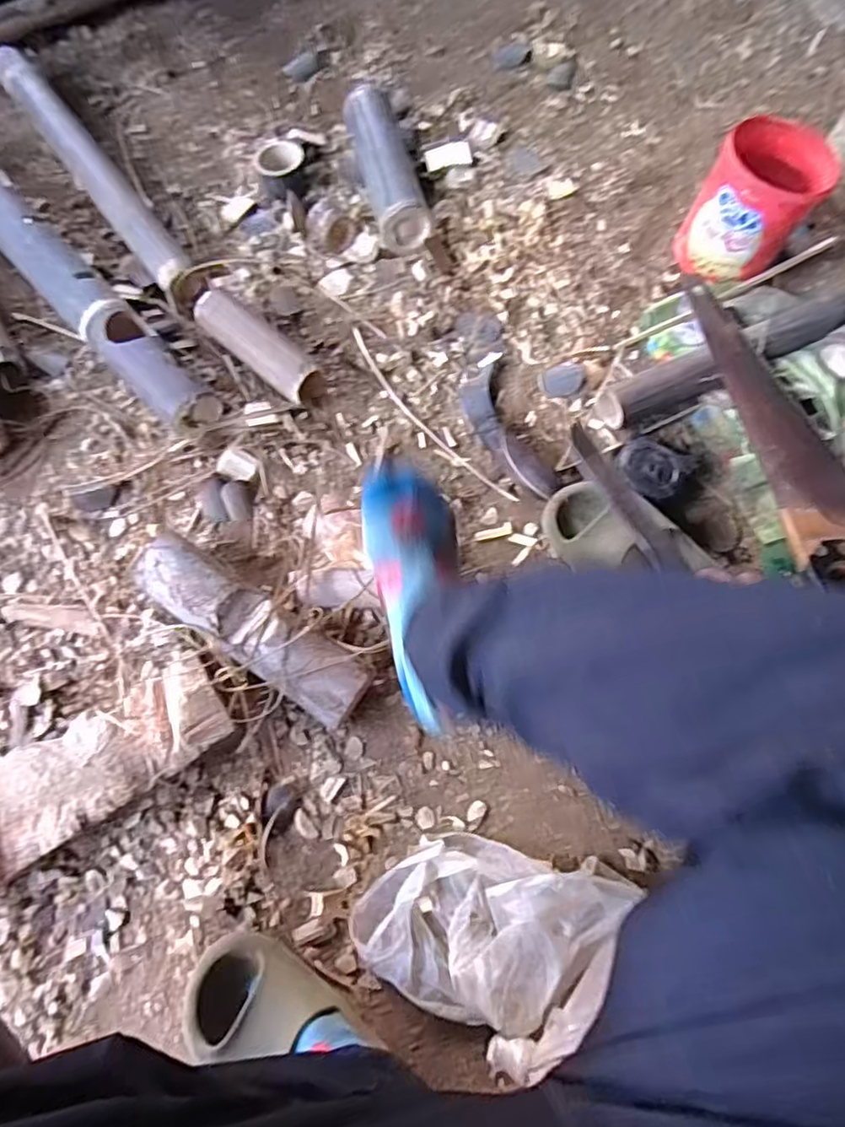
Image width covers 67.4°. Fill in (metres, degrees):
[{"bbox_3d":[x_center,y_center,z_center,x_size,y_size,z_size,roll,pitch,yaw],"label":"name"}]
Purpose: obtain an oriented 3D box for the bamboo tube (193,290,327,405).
[{"bbox_3d":[-0.209,-0.277,0.815,0.193,0.066,0.054,42,74,13],"label":"bamboo tube"}]

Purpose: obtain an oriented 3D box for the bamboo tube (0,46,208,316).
[{"bbox_3d":[-0.485,-0.576,0.927,0.053,0.055,0.567,-36,74,-13],"label":"bamboo tube"}]

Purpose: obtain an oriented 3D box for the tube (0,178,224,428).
[{"bbox_3d":[-0.494,-0.400,0.845,0.069,0.068,0.642,-41,76,-15],"label":"tube"}]

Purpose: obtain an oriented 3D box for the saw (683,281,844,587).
[{"bbox_3d":[0.413,-0.159,0.738,0.114,0.035,0.447,-17,71,-7],"label":"saw"}]

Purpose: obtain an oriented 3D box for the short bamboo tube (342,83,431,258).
[{"bbox_3d":[-0.052,-0.582,0.931,0.076,0.061,0.297,-14,70,-6],"label":"short bamboo tube"}]

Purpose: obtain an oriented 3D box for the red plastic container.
[{"bbox_3d":[0.439,-0.475,0.843,0.144,0.152,0.138,30,72,10],"label":"red plastic container"}]

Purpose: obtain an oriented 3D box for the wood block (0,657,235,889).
[{"bbox_3d":[-0.328,0.201,0.616,0.283,0.078,0.101,-33,74,-13],"label":"wood block"}]

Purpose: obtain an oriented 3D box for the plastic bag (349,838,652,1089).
[{"bbox_3d":[0.062,0.335,0.587,0.209,0.059,0.188,34,73,11],"label":"plastic bag"}]

